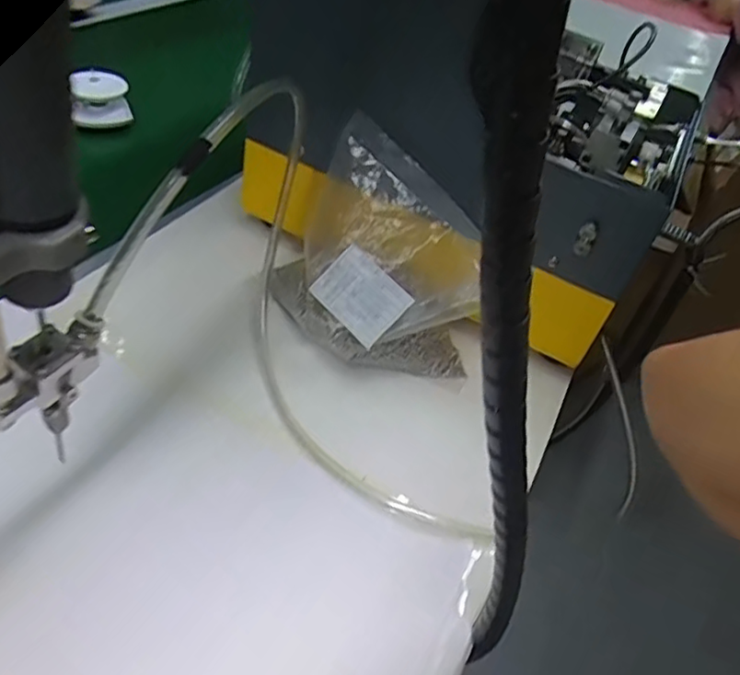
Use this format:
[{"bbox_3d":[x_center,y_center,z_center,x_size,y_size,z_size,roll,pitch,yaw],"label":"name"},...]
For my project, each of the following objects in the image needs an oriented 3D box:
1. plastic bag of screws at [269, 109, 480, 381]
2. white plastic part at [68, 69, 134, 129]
[{"bbox_3d":[0.011,-0.054,0.508,0.178,0.158,0.042,42,17,14],"label":"plastic bag of screws"},{"bbox_3d":[-0.308,-0.274,0.741,0.062,0.038,0.074,-13,44,-19],"label":"white plastic part"}]

